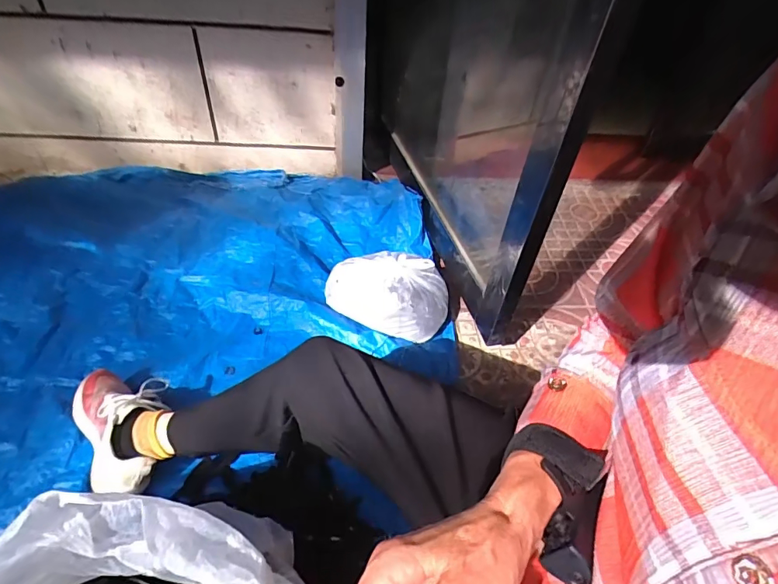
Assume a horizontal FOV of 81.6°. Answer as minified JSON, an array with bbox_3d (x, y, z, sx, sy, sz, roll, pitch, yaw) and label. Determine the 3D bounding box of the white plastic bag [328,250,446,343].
[{"bbox_3d":[0.004,-0.013,1.012,0.267,0.087,0.214,18,49,12],"label":"white plastic bag"}]

